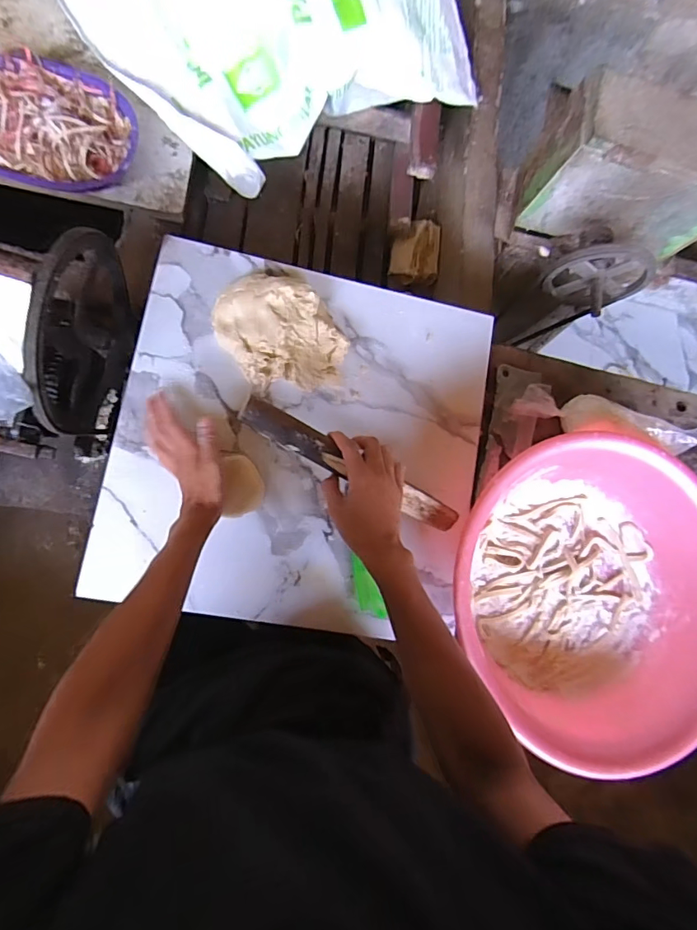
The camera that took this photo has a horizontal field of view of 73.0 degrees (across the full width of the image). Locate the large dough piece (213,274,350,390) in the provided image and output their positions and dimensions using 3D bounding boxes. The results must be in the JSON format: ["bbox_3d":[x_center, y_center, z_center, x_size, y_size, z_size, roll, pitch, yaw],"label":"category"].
[{"bbox_3d":[-0.091,-0.178,0.643,0.144,0.037,0.189,-40,92,-14],"label":"large dough piece"}]

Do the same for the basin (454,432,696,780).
[{"bbox_3d":[0.338,0.168,0.653,0.393,0.144,0.407,2,82,-12],"label":"basin"}]

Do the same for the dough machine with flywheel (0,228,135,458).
[{"bbox_3d":[-0.444,-0.168,0.601,0.236,0.264,0.290,13,80,-10],"label":"dough machine with flywheel"}]

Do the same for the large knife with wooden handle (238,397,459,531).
[{"bbox_3d":[0.014,0.007,0.573,0.308,0.023,0.034,29,83,-21],"label":"large knife with wooden handle"}]

